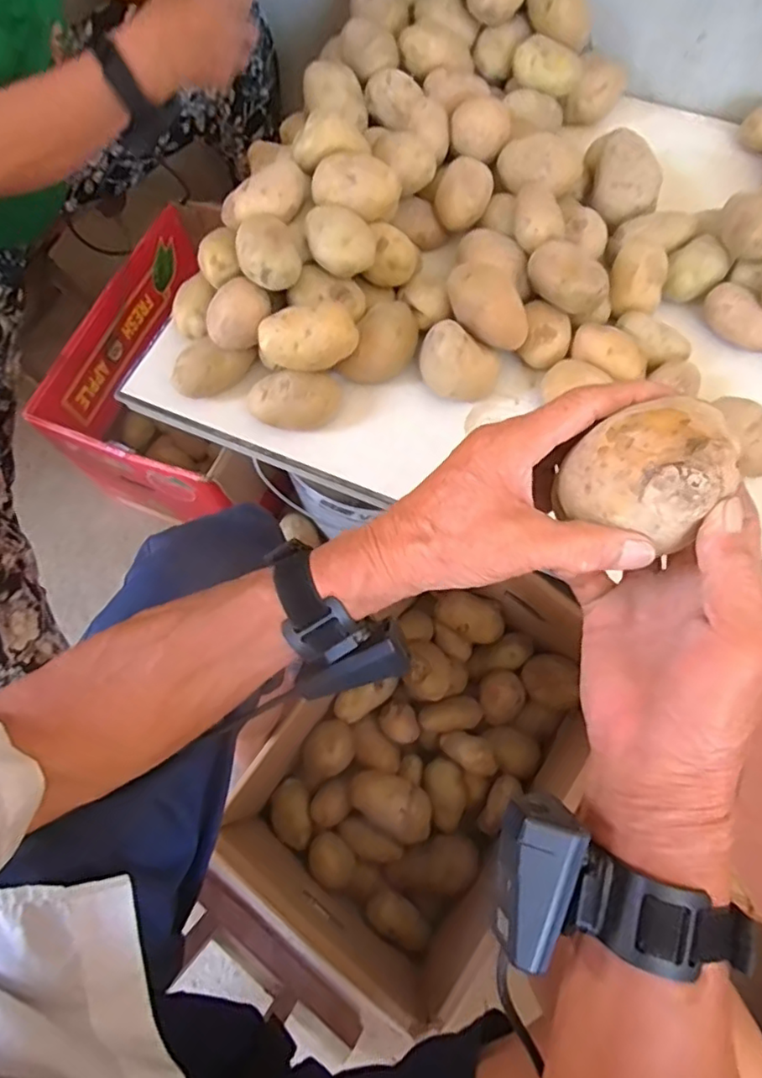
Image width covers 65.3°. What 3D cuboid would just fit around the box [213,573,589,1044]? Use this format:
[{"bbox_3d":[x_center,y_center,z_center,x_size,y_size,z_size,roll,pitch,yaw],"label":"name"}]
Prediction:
[{"bbox_3d":[0.058,0.229,0.672,0.262,0.180,0.403,35,74,12],"label":"box"}]

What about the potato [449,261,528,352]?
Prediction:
[{"bbox_3d":[0.091,-0.202,0.516,0.039,0.056,0.079,-37,74,-12],"label":"potato"}]

